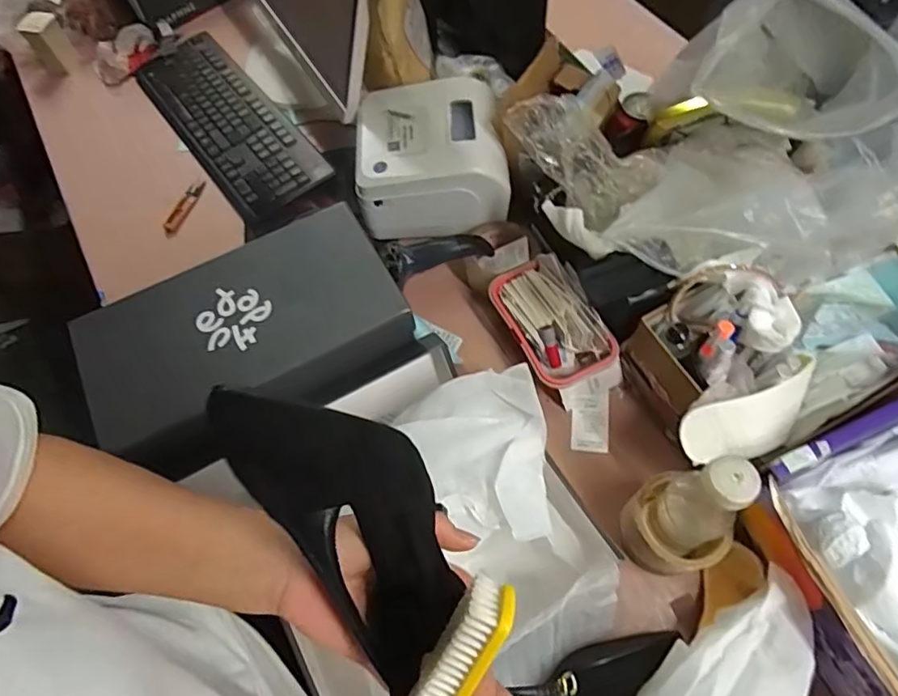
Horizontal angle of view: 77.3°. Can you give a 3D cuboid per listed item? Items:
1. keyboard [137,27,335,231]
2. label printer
[{"bbox_3d":[-0.358,-0.365,0.899,0.152,0.034,0.393,-38,66,-15],"label":"keyboard"},{"bbox_3d":[-0.022,-0.255,0.751,0.189,0.105,0.164,-5,63,2],"label":"label printer"}]

